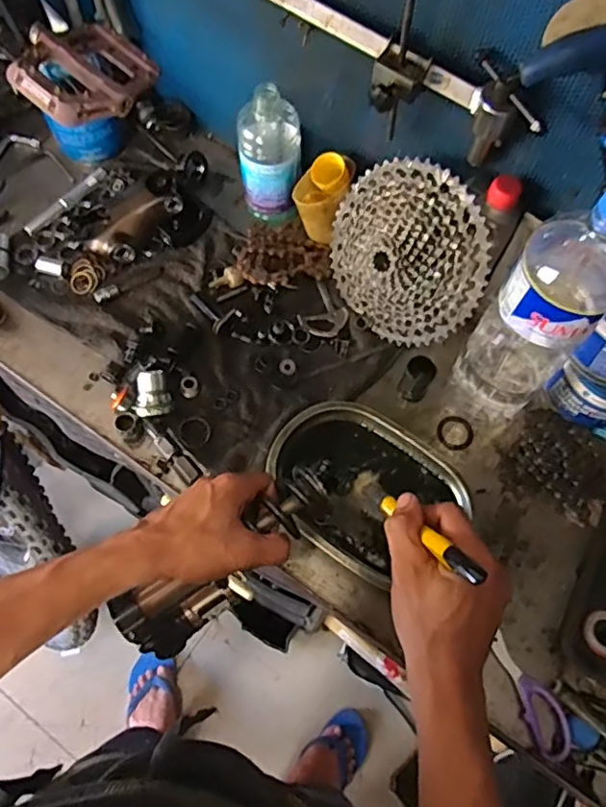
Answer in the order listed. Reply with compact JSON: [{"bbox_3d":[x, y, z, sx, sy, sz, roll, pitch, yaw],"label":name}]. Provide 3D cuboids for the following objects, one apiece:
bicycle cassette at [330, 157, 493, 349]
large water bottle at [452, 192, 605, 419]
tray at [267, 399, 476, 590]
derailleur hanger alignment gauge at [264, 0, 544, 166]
[{"bbox_3d":[0.101,-0.160,0.643,0.195,0.191,0.047,46,42,17],"label":"bicycle cassette"},{"bbox_3d":[0.225,-0.082,0.552,0.108,0.311,0.086,-41,73,-17],"label":"large water bottle"},{"bbox_3d":[0.059,0.090,0.623,0.195,0.039,0.155,27,68,10],"label":"tray"},{"bbox_3d":[0.032,-0.349,0.573,0.428,0.088,0.073,39,71,14],"label":"derailleur hanger alignment gauge"}]

